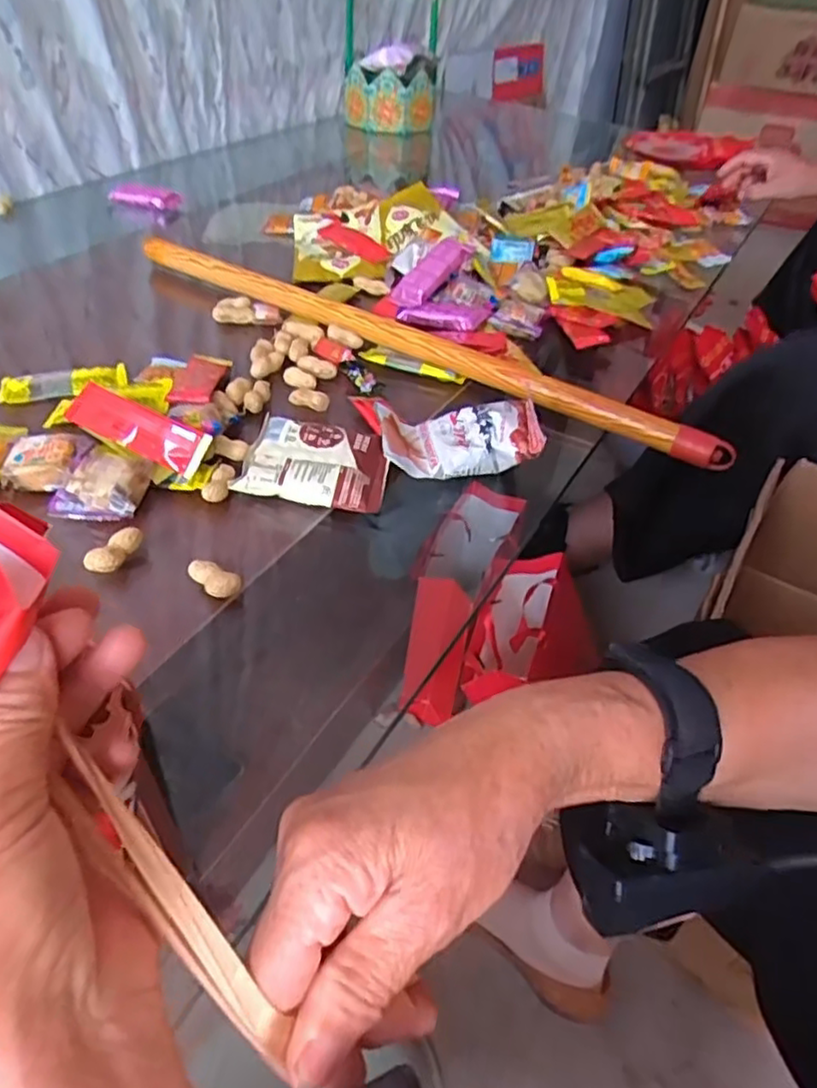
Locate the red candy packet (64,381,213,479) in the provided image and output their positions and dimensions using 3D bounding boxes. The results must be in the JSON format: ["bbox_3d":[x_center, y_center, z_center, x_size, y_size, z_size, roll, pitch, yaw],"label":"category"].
[{"bbox_3d":[-0.188,-0.081,0.471,0.103,0.033,0.008,25,4,9],"label":"red candy packet"}]

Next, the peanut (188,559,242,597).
[{"bbox_3d":[-0.119,0.021,0.406,0.034,0.013,0.014,21,46,16],"label":"peanut"}]

